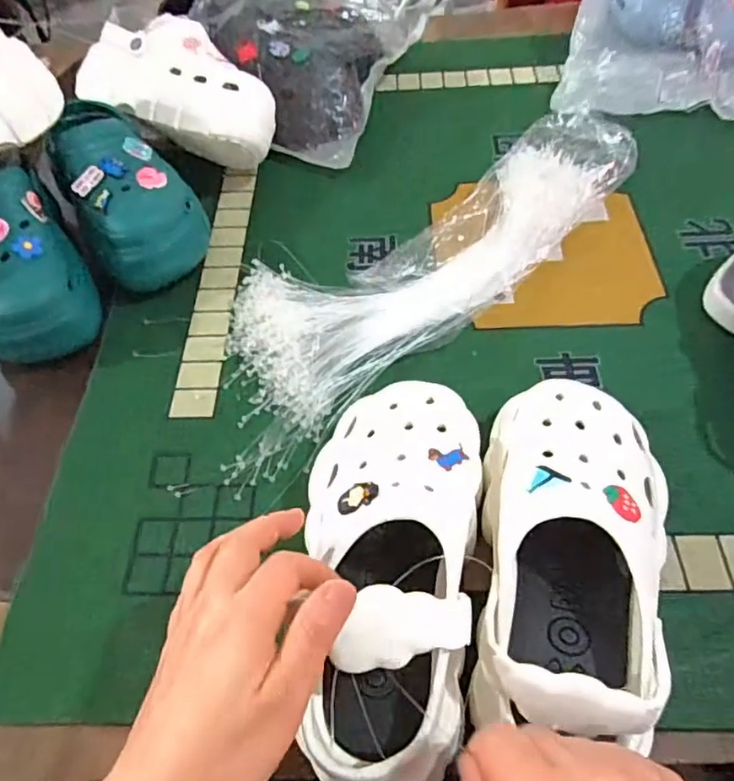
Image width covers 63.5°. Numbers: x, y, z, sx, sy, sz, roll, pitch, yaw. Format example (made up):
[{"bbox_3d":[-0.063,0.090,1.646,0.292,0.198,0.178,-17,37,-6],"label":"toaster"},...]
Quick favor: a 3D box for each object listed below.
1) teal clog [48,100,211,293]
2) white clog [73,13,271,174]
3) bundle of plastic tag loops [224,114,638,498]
[{"bbox_3d":[-0.247,-0.210,0.607,0.115,0.088,0.220,-27,59,-17],"label":"teal clog"},{"bbox_3d":[-0.214,-0.334,0.666,0.230,0.098,0.118,31,61,21],"label":"white clog"},{"bbox_3d":[0.067,-0.139,0.590,0.557,0.031,0.165,-35,61,-21],"label":"bundle of plastic tag loops"}]

